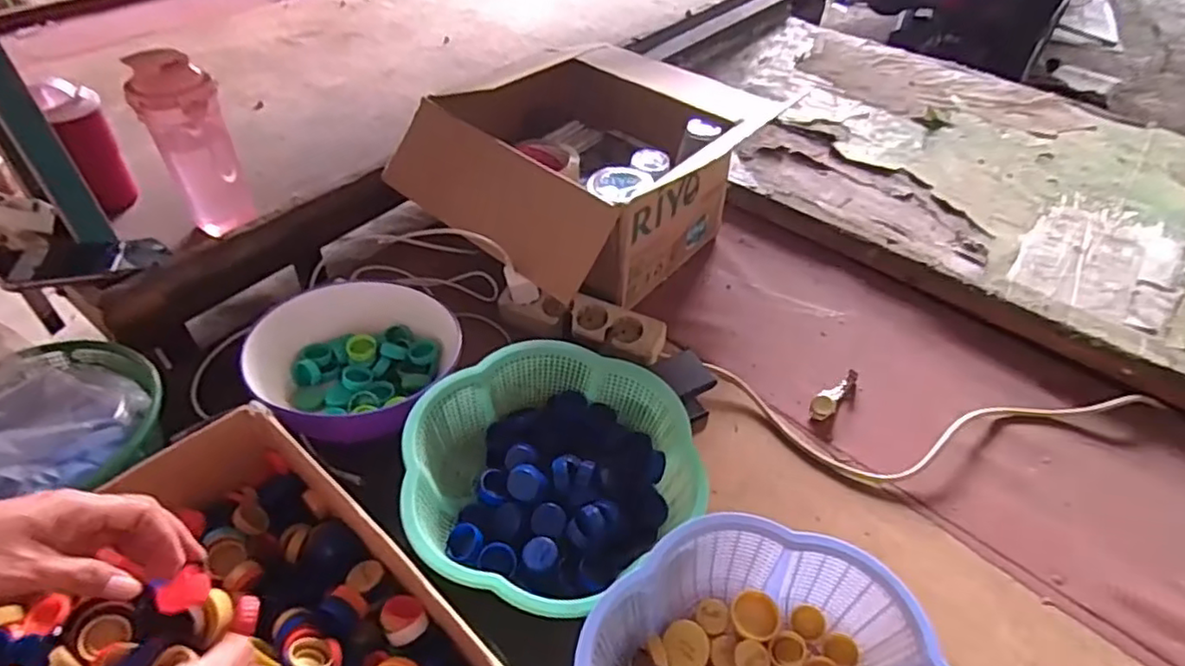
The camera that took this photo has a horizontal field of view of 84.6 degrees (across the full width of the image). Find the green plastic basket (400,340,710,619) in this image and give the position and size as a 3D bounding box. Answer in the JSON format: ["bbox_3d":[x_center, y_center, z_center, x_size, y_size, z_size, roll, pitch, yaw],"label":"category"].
[{"bbox_3d":[-0.039,0.127,0.598,0.265,0.091,0.236,-28,53,-27],"label":"green plastic basket"}]

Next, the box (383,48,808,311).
[{"bbox_3d":[-0.025,-0.222,0.877,0.365,0.177,0.344,-35,56,-31],"label":"box"}]

